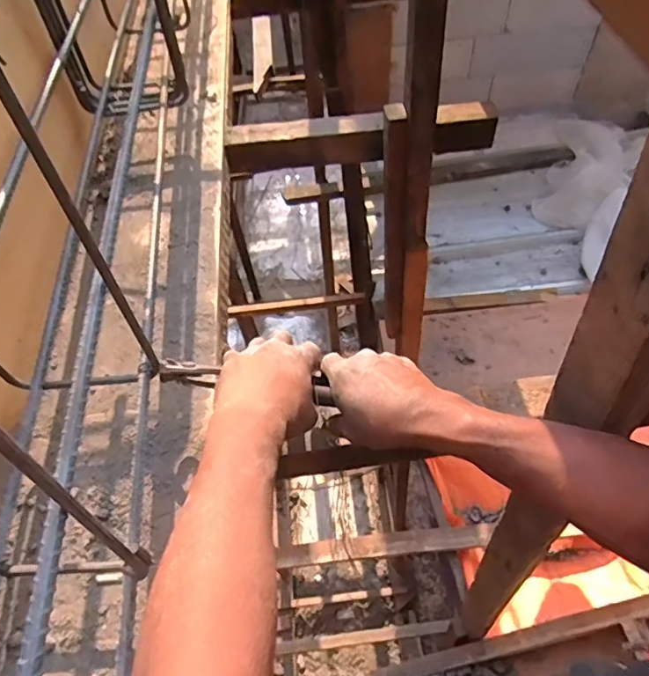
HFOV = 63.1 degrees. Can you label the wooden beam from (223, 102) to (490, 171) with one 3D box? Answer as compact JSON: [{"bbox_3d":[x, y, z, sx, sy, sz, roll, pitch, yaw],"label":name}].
[{"bbox_3d":[0.061,-0.339,0.903,0.447,0.078,0.052,-3,54,2],"label":"wooden beam"}]

